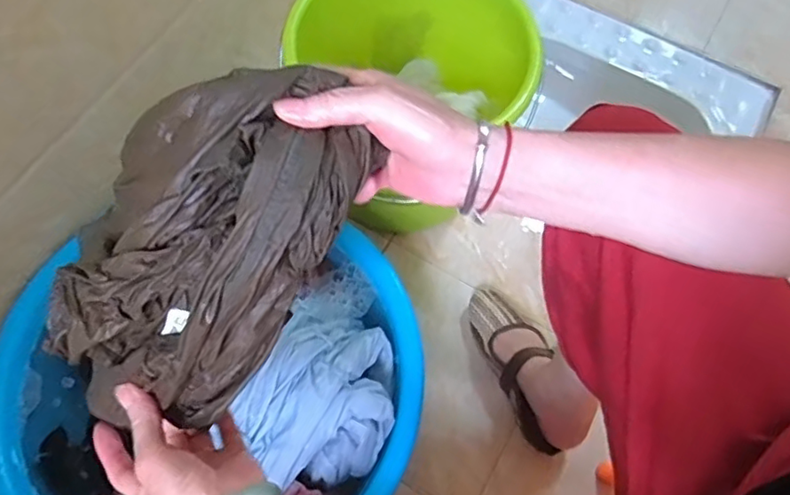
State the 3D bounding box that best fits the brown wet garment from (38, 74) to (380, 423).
[{"bbox_3d":[-0.124,0.007,0.384,0.133,0.272,0.085,27,26,-23],"label":"brown wet garment"}]

